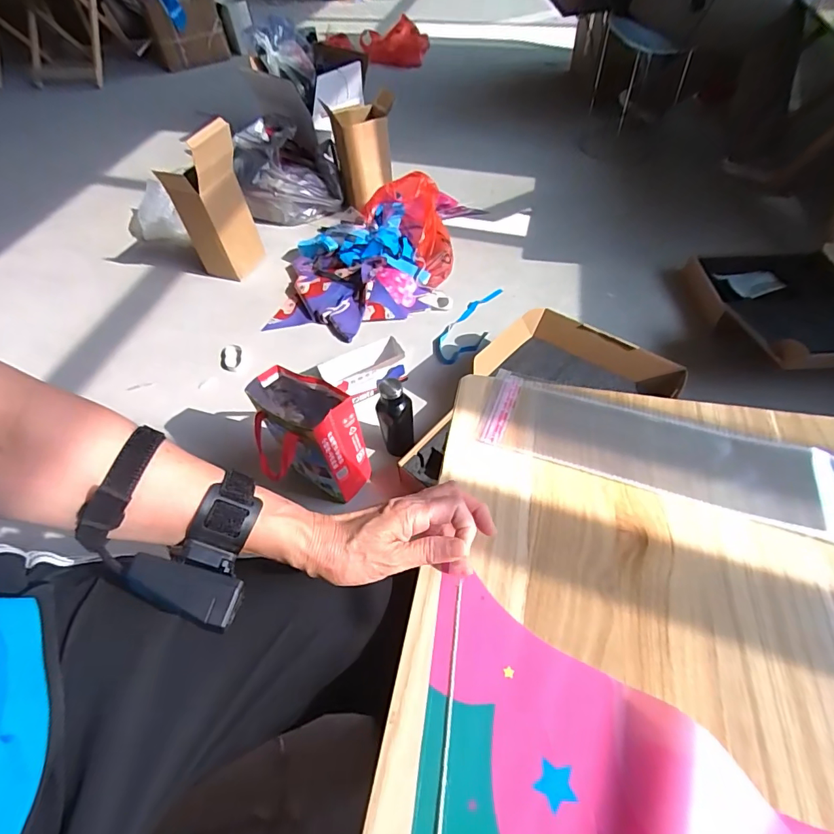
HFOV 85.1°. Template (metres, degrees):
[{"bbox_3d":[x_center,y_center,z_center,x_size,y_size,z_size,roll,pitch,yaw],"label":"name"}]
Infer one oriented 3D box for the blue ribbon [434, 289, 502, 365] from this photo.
[{"bbox_3d":[0.156,-0.274,1.318,0.125,0.025,0.346,21,57,20],"label":"blue ribbon"}]

